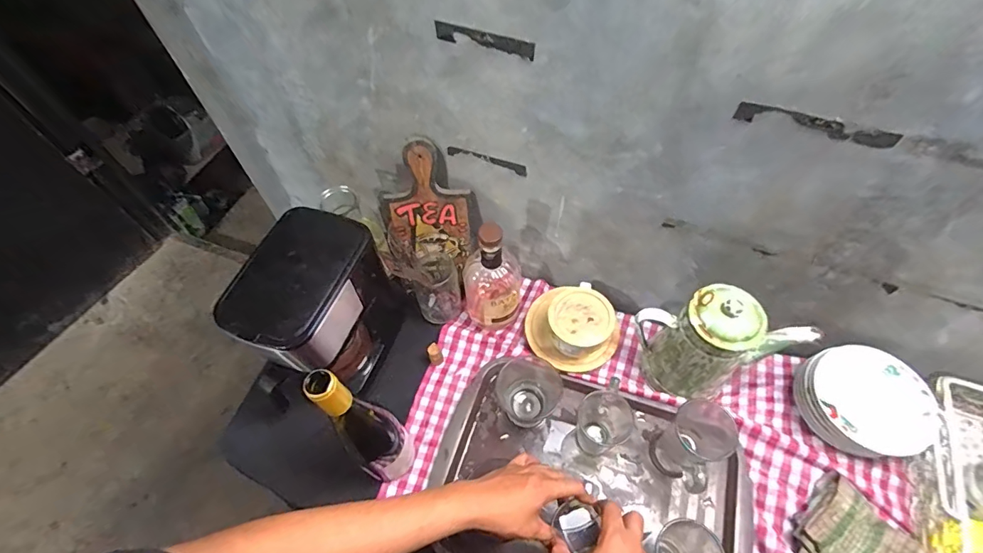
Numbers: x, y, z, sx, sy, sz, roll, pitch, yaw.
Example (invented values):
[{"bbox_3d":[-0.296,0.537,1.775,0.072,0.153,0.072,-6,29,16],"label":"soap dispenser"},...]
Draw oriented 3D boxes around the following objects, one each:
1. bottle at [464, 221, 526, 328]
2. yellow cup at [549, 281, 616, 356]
[{"bbox_3d":[0.003,-0.006,0.726,0.097,0.221,0.085,1,57,2],"label":"bottle"},{"bbox_3d":[0.142,0.078,0.733,0.095,0.080,0.111,27,62,18],"label":"yellow cup"}]

